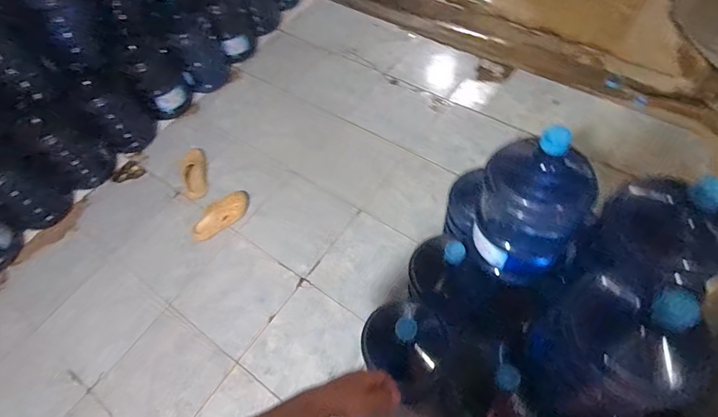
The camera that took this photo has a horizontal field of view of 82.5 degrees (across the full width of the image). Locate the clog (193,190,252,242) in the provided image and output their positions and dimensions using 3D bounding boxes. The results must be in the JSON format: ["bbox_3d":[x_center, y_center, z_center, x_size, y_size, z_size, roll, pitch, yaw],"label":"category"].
[{"bbox_3d":[-0.612,0.025,1.813,0.133,0.083,0.302,34,66,23],"label":"clog"}]

